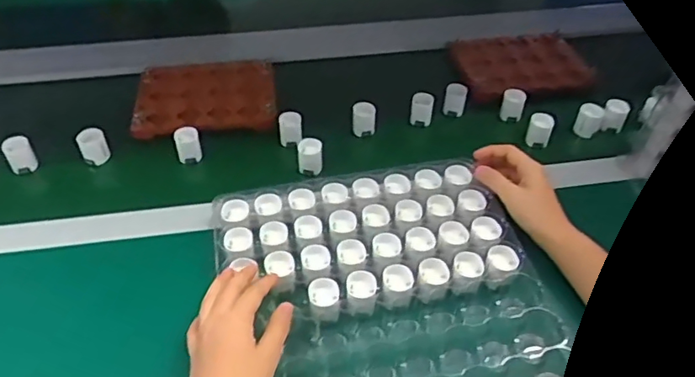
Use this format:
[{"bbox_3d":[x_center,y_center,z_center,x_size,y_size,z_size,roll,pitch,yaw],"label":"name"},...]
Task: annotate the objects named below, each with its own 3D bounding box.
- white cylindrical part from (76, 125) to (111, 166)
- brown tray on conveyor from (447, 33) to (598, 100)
[{"bbox_3d":[-0.317,-0.054,0.701,0.032,0.041,0.028,-21,50,-20],"label":"white cylindrical part"},{"bbox_3d":[0.264,-0.192,0.854,0.204,0.019,0.165,-5,46,-6],"label":"brown tray on conveyor"}]

